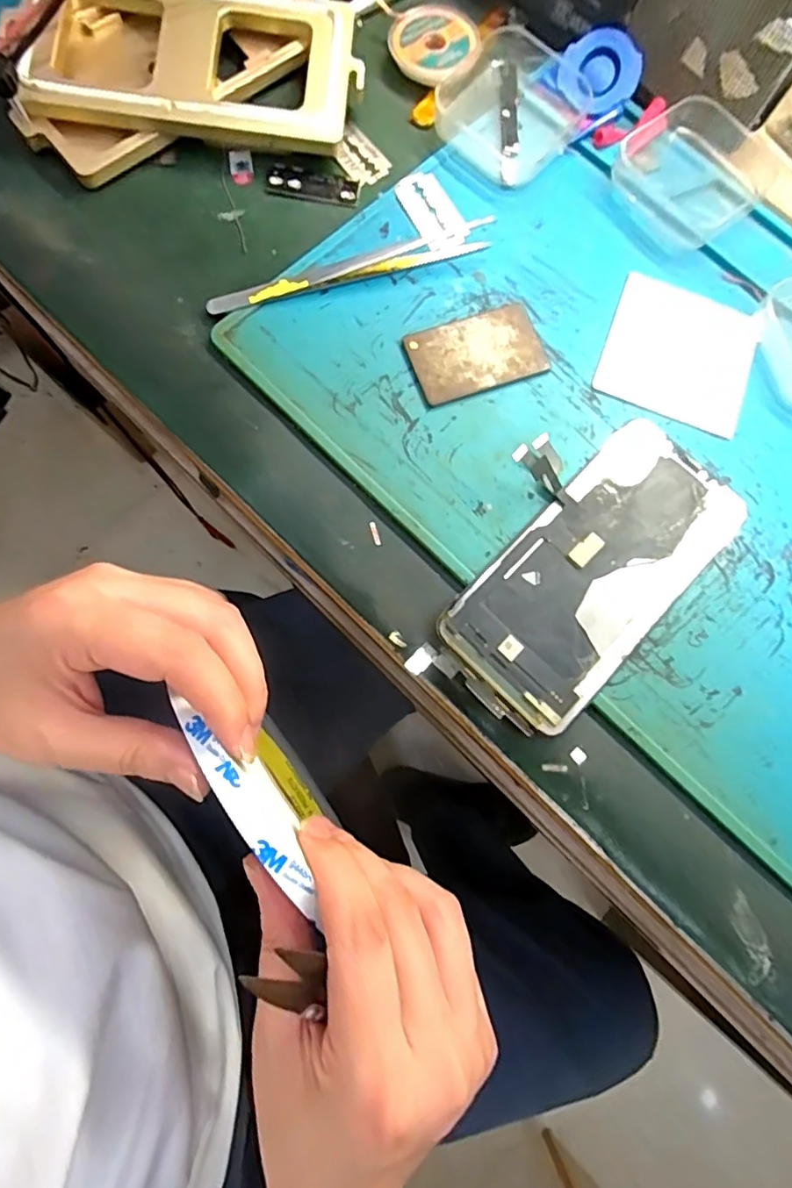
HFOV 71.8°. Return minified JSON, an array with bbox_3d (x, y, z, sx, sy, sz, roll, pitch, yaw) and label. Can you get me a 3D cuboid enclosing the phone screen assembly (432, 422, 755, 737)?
[{"bbox_3d":[0.083,-0.010,0.229,0.066,0.008,0.141,44,81,7],"label":"phone screen assembly"}]

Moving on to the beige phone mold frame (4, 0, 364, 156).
[{"bbox_3d":[-0.096,-0.254,0.257,0.151,0.013,0.077,4,86,-6],"label":"beige phone mold frame"}]

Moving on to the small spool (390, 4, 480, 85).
[{"bbox_3d":[0.020,-0.279,0.277,0.044,0.009,0.044,0,79,-1],"label":"small spool"}]

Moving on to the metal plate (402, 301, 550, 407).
[{"bbox_3d":[0.037,-0.110,0.250,0.060,0.004,0.037,-19,80,-5],"label":"metal plate"}]

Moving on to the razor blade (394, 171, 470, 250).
[{"bbox_3d":[0.018,-0.186,0.264,0.022,0.004,0.042,-24,81,-6],"label":"razor blade"}]

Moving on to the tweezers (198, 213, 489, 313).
[{"bbox_3d":[-0.020,-0.150,0.253,0.134,0.008,0.014,-21,80,-5],"label":"tweezers"}]

